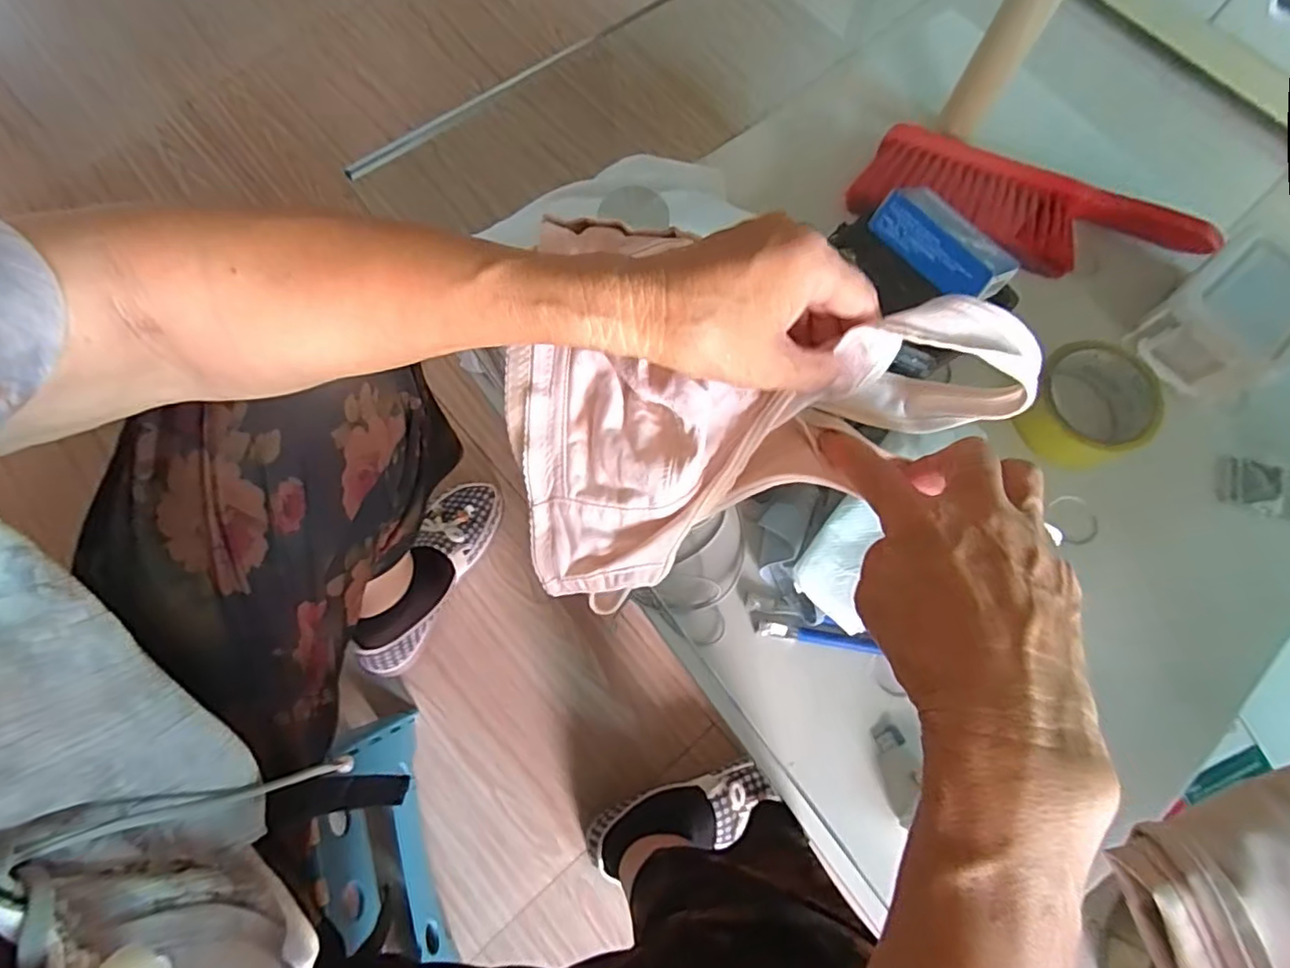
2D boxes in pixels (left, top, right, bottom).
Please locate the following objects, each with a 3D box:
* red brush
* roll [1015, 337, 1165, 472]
[{"bbox_3d":[0.350,-0.246,0.561,0.312,0.035,0.083,19,74,5],"label":"red brush"},{"bbox_3d":[0.365,-0.067,0.505,0.091,0.042,0.103,31,75,8],"label":"roll"}]

